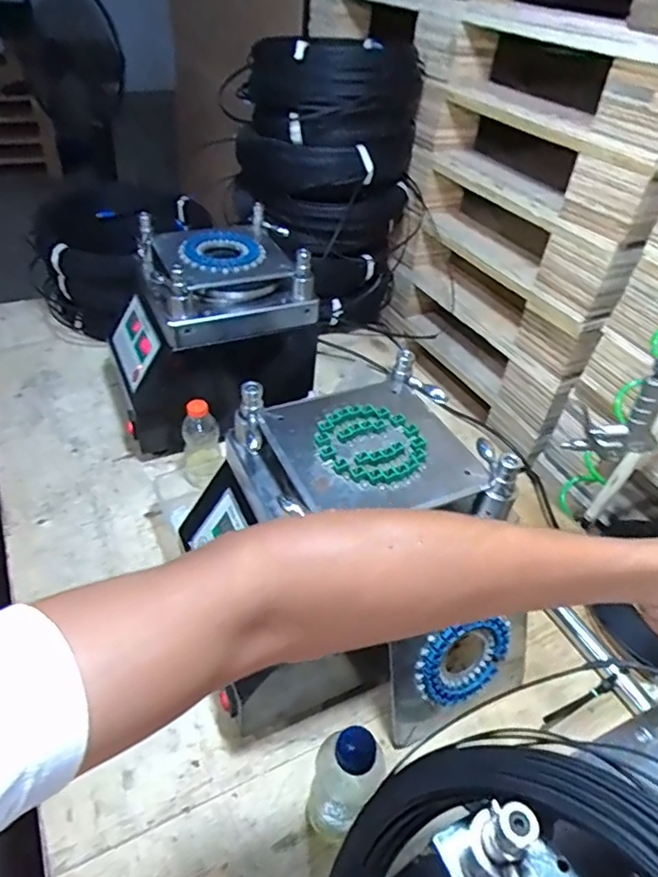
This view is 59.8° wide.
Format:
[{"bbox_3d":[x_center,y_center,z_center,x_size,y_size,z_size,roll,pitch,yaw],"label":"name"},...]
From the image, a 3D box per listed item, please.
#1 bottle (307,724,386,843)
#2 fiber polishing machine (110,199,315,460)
[{"bbox_3d":[0.013,0.295,0.494,0.054,0.158,0.052,3,42,-3],"label":"bottle"},{"bbox_3d":[-0.181,-0.159,0.888,0.294,0.271,0.203,-16,46,-22],"label":"fiber polishing machine"}]

